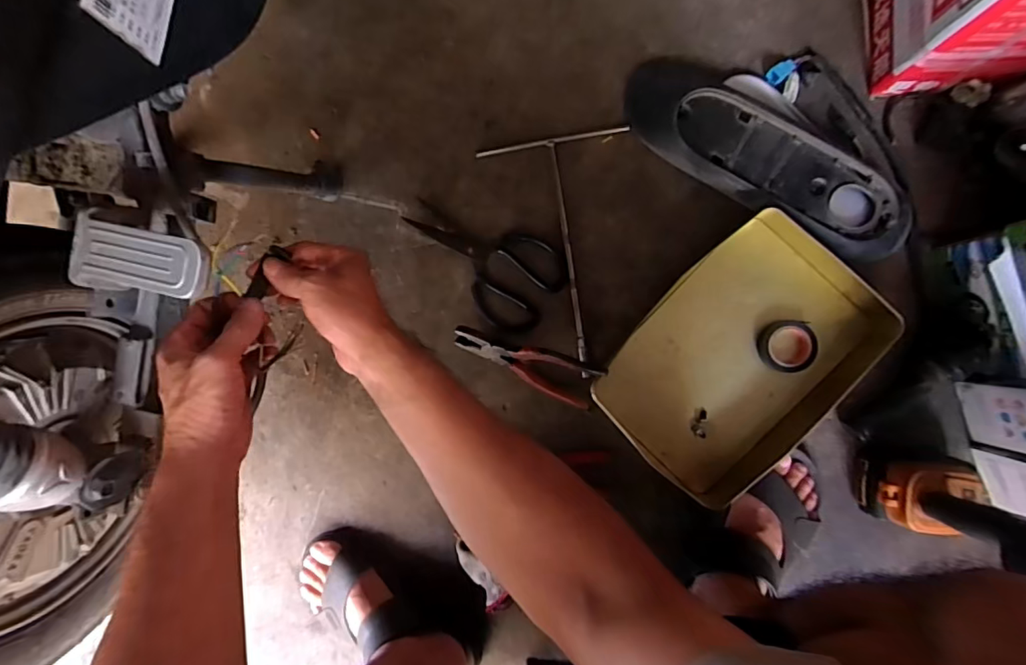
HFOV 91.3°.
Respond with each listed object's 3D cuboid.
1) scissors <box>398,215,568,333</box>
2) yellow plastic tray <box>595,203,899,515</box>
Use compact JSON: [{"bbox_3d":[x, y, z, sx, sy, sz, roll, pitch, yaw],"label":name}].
[{"bbox_3d":[-0.027,-0.100,0.637,0.119,0.013,0.200,-43,87,3],"label":"scissors"},{"bbox_3d":[0.269,0.028,0.601,0.218,0.056,0.329,42,93,3],"label":"yellow plastic tray"}]

